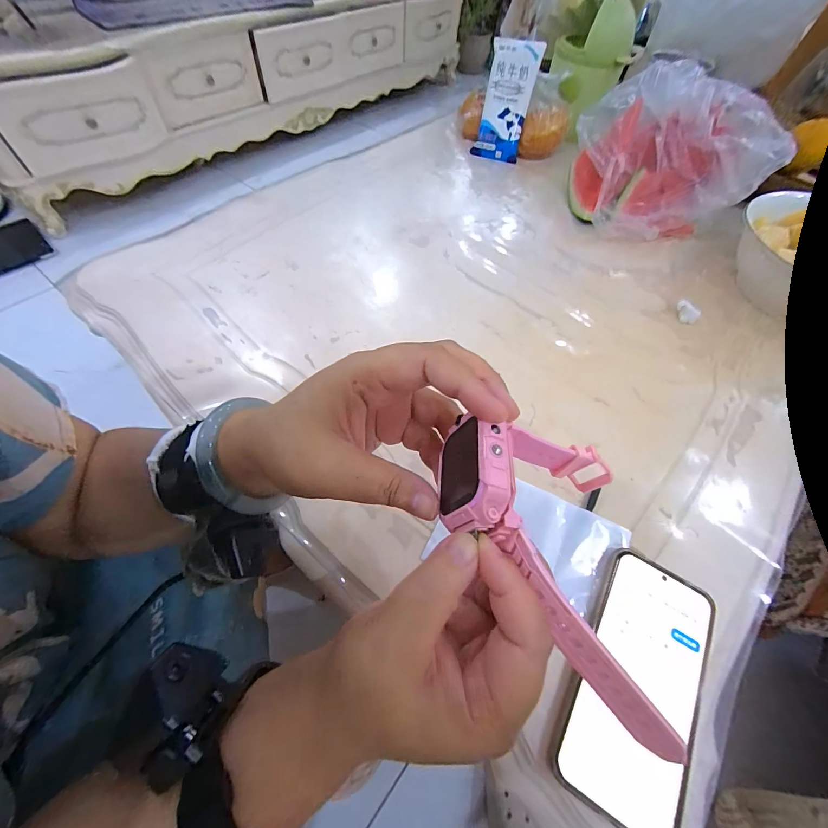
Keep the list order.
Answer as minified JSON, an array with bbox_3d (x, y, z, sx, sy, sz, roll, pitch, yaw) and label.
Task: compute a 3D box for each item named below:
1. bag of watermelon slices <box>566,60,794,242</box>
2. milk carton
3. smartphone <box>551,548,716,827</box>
[{"bbox_3d":[0.364,-0.364,0.518,0.233,0.162,0.172,2,57,-2],"label":"bag of watermelon slices"},{"bbox_3d":[0.168,-0.567,0.643,0.083,0.184,0.029,14,15,5],"label":"milk carton"},{"bbox_3d":[0.157,0.183,0.248,0.073,0.011,0.160,31,61,16],"label":"smartphone"}]

